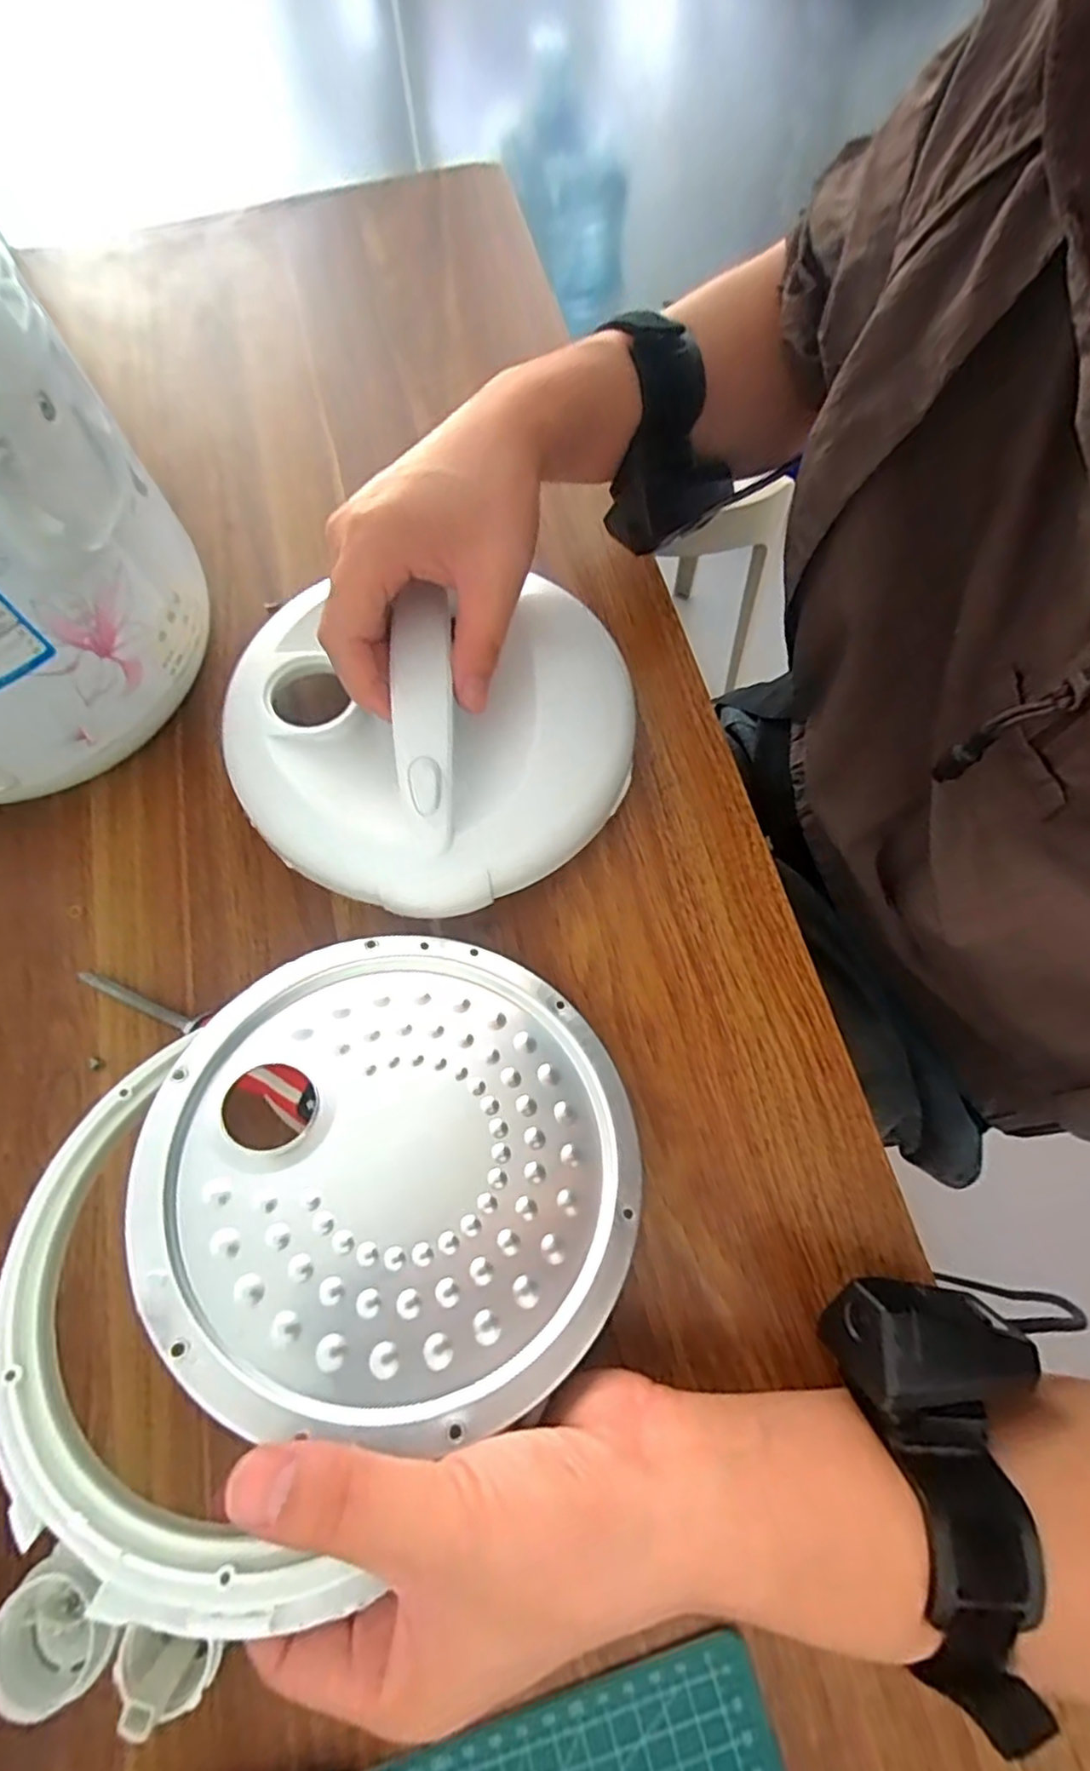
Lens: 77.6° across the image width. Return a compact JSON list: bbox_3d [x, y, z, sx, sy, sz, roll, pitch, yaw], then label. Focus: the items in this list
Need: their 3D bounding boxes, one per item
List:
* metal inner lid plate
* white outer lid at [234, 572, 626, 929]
[{"bbox_3d":[-0.054,0.100,0.261,0.174,0.010,0.171,7,53,-10],"label":"metal inner lid plate"},{"bbox_3d":[-0.053,-0.078,0.319,0.187,0.048,0.171,-1,71,2],"label":"white outer lid"}]

